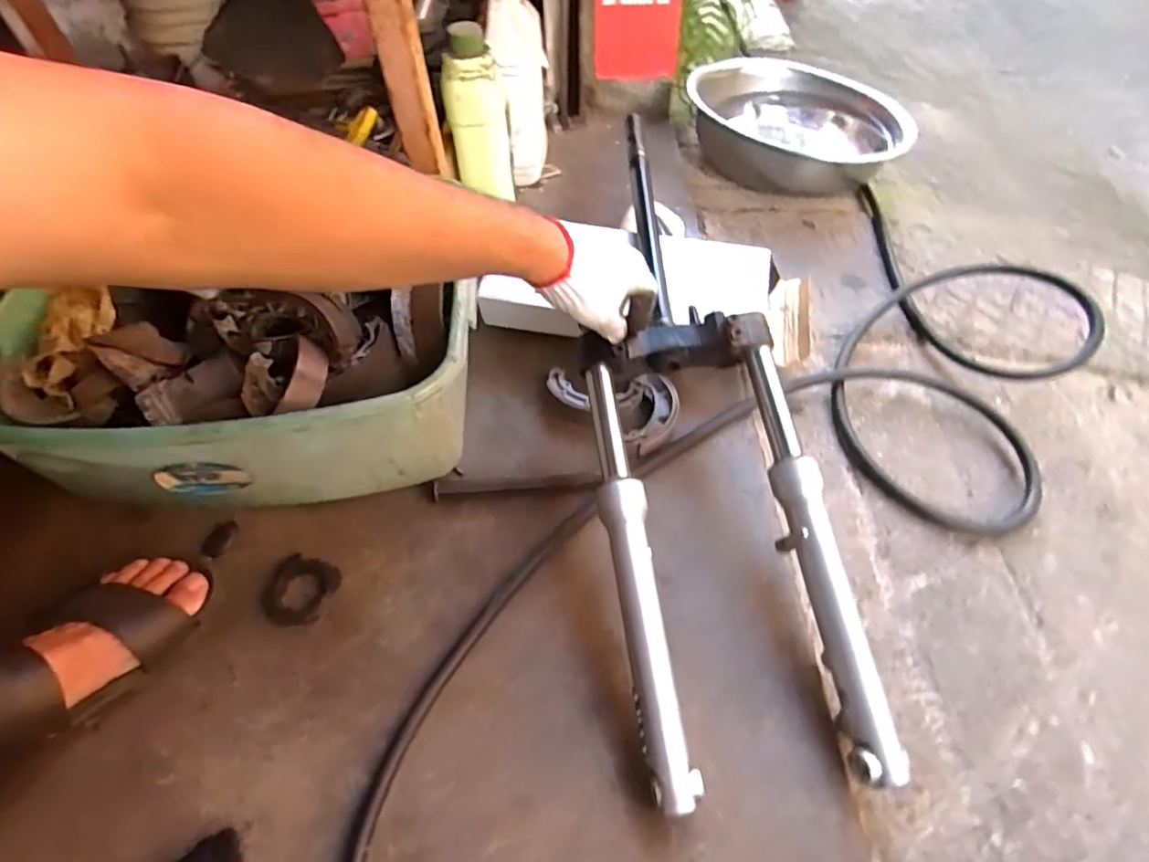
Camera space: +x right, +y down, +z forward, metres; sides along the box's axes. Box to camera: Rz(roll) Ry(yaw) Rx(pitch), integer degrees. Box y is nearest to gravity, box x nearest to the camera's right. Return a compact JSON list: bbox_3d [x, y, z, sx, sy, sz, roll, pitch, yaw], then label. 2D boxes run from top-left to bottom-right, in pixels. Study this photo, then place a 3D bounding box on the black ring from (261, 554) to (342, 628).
[{"bbox_3d":[-0.249,0.144,0.537,0.067,0.020,0.062,-1,52,1],"label":"black ring"}]

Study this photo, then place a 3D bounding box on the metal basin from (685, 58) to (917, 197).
[{"bbox_3d":[0.361,-0.502,0.988,0.325,0.093,0.345,-21,55,-13],"label":"metal basin"}]

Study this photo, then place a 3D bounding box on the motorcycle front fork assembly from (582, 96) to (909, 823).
[{"bbox_3d":[0.113,0.036,0.532,0.183,0.074,0.496,-7,64,-3],"label":"motorcycle front fork assembly"}]

